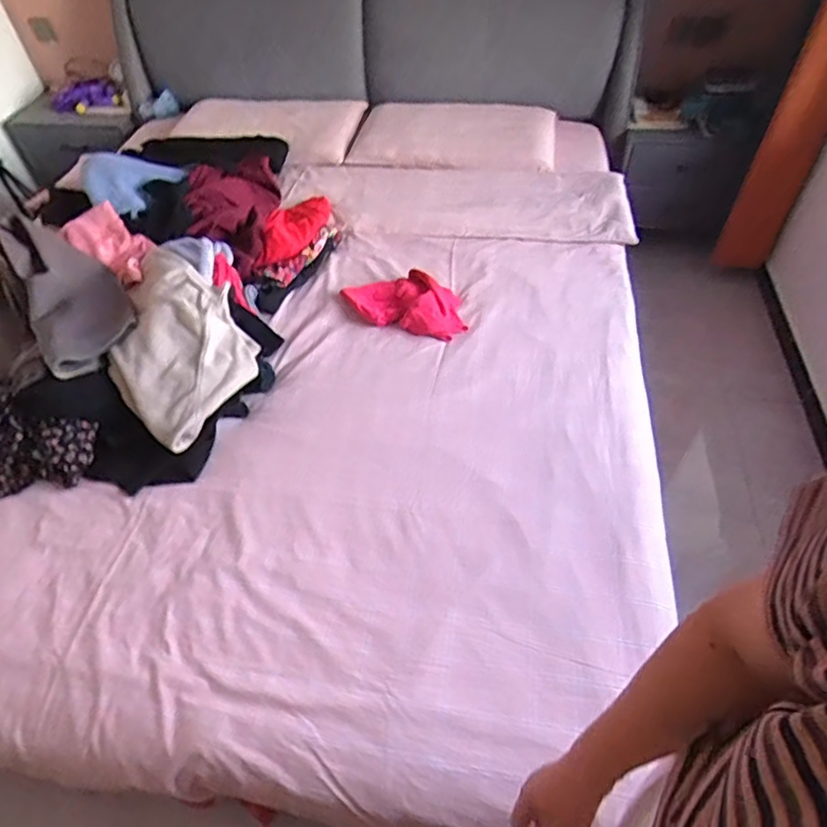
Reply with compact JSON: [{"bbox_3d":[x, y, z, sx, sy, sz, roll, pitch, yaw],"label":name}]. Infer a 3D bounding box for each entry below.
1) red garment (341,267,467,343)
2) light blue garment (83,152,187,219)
[{"bbox_3d":[-0.024,-0.289,1.439,0.330,0.051,0.172,16,53,16],"label":"red garment"},{"bbox_3d":[-0.804,-0.656,1.581,0.260,0.067,0.213,22,55,20],"label":"light blue garment"}]

